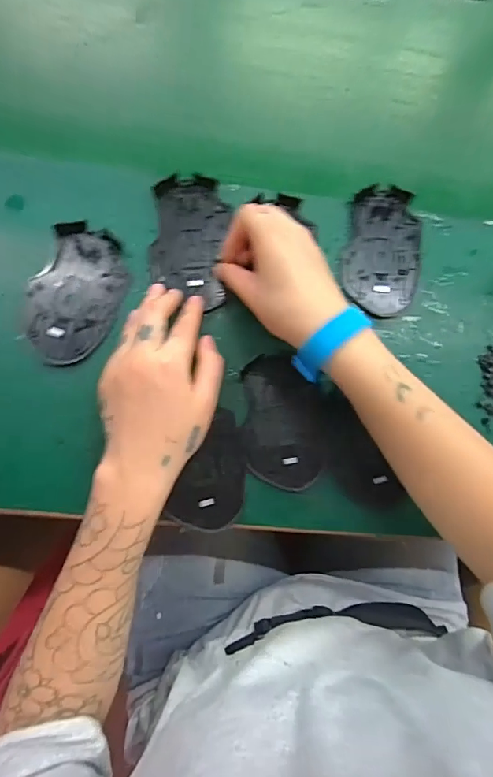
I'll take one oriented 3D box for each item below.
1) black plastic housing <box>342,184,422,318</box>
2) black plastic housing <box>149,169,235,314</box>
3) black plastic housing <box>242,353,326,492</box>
[{"bbox_3d":[0.126,-0.125,0.401,0.069,0.011,0.113,9,82,-5],"label":"black plastic housing"},{"bbox_3d":[-0.049,-0.129,0.384,0.064,0.014,0.110,4,82,-6],"label":"black plastic housing"},{"bbox_3d":[0.032,0.028,0.373,0.063,0.018,0.111,-4,83,-7],"label":"black plastic housing"}]

